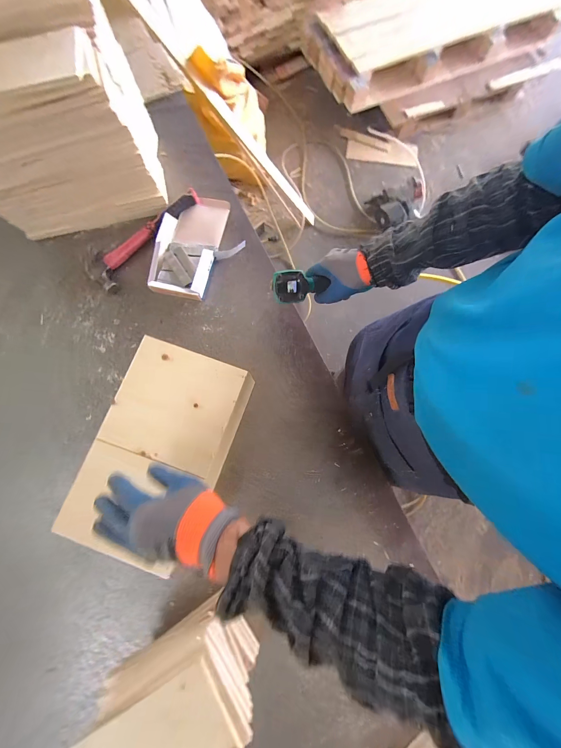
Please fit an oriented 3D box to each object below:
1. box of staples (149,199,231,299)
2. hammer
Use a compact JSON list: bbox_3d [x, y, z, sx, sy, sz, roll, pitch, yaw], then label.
[{"bbox_3d":[-0.216,-0.318,0.656,0.161,0.038,0.283,9,80,2],"label":"box of staples"},{"bbox_3d":[-0.322,-0.334,0.656,0.069,0.036,0.318,37,82,7],"label":"hammer"}]

